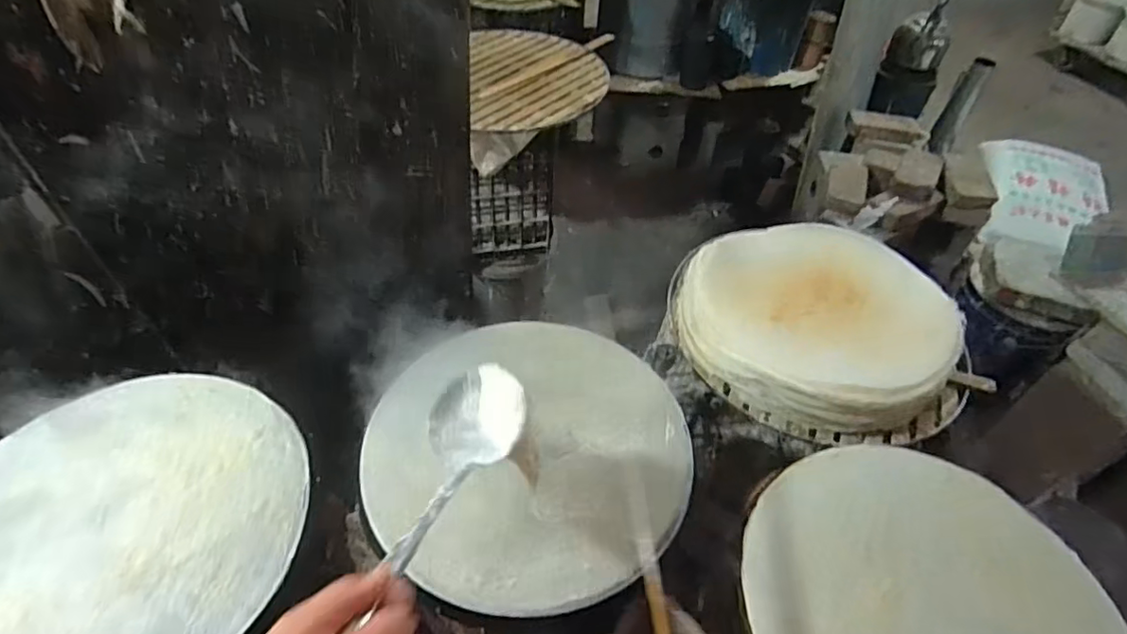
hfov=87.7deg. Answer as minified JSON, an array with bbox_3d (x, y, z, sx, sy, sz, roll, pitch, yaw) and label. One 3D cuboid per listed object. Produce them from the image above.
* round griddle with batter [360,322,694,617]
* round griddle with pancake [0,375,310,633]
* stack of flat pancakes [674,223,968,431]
[{"bbox_3d":[-0.040,0.154,0.673,0.369,0.059,0.324,-1,48,-5],"label":"round griddle with batter"},{"bbox_3d":[-0.460,0.219,0.596,0.367,0.028,0.355,2,48,-2],"label":"round griddle with pancake"},{"bbox_3d":[0.385,-0.019,0.925,0.413,0.105,0.379,24,51,18],"label":"stack of flat pancakes"}]

